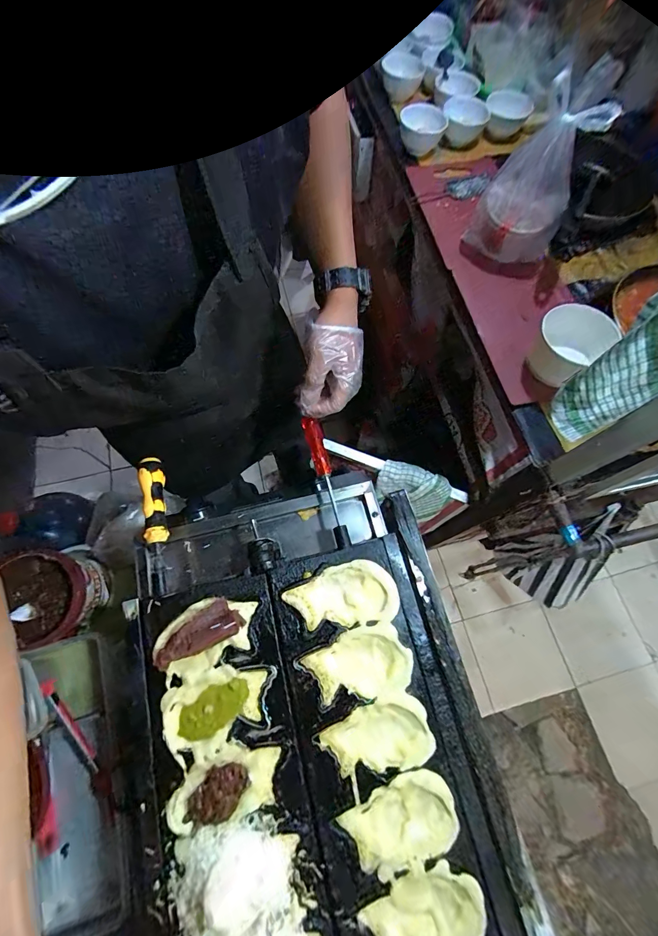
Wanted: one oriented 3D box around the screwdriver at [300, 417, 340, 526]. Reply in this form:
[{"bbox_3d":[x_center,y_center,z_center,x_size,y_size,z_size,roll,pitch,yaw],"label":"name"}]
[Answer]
[{"bbox_3d":[-0.008,0.000,0.523,0.026,0.020,0.159,-15,71,-7],"label":"screwdriver"}]

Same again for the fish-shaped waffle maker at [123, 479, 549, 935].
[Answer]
[{"bbox_3d":[-0.008,0.320,0.417,0.373,0.084,0.598,-13,71,-6],"label":"fish-shaped waffle maker"}]

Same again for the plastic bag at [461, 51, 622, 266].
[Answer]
[{"bbox_3d":[0.320,-0.442,0.556,0.128,0.228,0.101,-21,72,-9],"label":"plastic bag"}]

